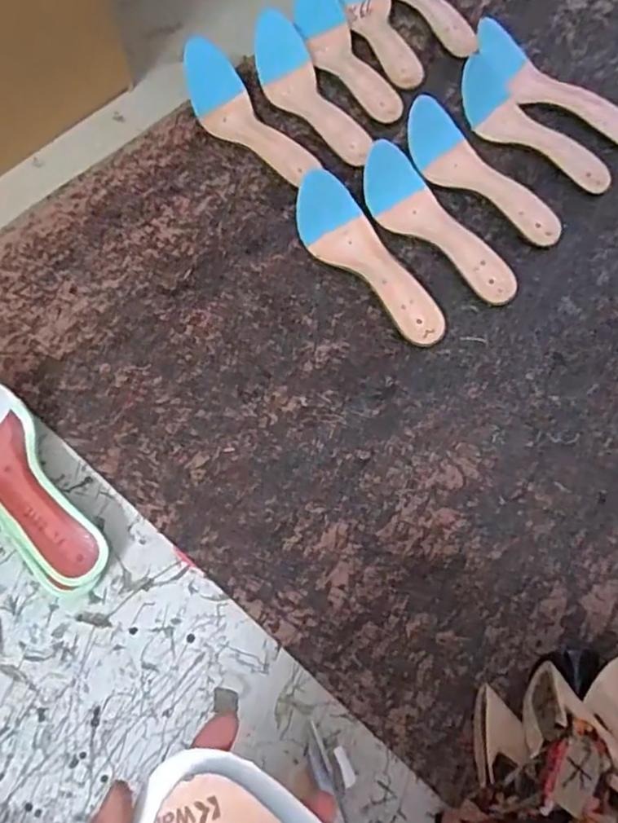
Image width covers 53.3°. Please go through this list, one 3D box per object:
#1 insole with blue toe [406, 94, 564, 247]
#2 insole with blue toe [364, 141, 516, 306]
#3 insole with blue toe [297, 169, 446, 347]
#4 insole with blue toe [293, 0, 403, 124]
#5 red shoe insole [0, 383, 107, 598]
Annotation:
[{"bbox_3d":[0.201,-0.273,0.698,0.214,0.056,0.063,37,69,14],"label":"insole with blue toe"},{"bbox_3d":[0.148,-0.206,0.670,0.209,0.058,0.071,39,70,15],"label":"insole with blue toe"},{"bbox_3d":[0.067,-0.159,0.649,0.068,0.042,0.211,-39,85,-18],"label":"insole with blue toe"},{"bbox_3d":[0.046,-0.463,0.787,0.085,0.053,0.231,-16,67,-9],"label":"insole with blue toe"},{"bbox_3d":[-0.267,0.047,0.536,0.250,0.067,0.098,36,69,13],"label":"red shoe insole"}]

